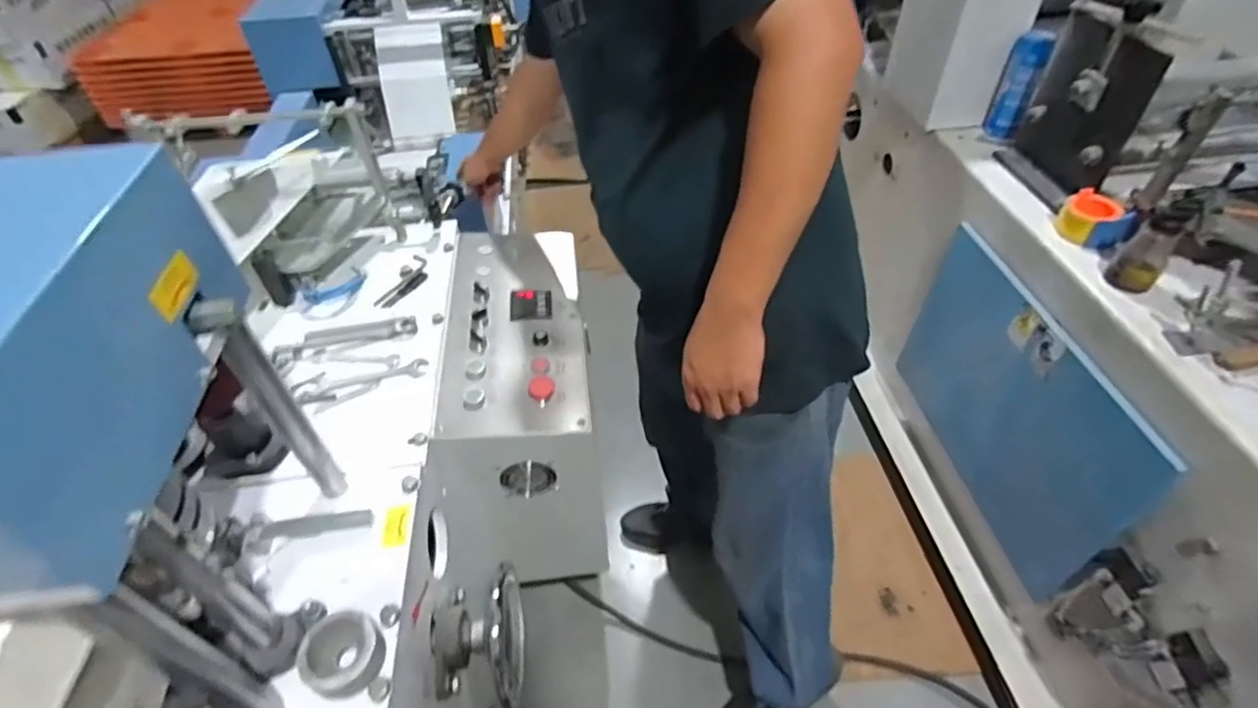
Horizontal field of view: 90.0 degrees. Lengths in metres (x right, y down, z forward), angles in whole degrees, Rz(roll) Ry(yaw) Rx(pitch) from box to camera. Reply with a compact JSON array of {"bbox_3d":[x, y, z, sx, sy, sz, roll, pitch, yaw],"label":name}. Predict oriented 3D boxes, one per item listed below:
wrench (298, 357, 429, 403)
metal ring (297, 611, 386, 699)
[{"bbox_3d":[-0.409,0.039,0.966,0.192,0.004,0.035,-12,48,-9],"label":"wrench"},{"bbox_3d":[-0.296,0.314,0.655,0.073,0.047,0.077,-1,47,1],"label":"metal ring"}]

